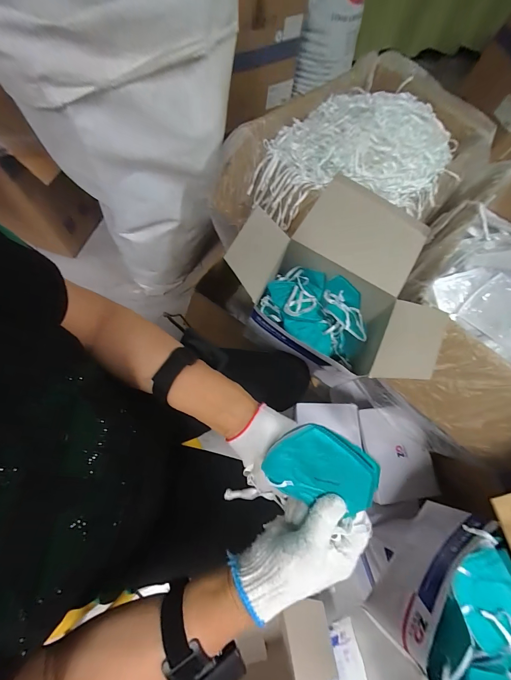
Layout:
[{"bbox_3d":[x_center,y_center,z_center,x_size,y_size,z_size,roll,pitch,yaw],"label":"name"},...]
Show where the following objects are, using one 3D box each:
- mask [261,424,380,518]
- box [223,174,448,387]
[{"bbox_3d":[0.059,0.121,0.276,0.100,0.117,0.006,9,38,16],"label":"mask"},{"bbox_3d":[0.185,-0.133,0.699,0.433,0.201,0.412,28,70,4],"label":"box"}]

